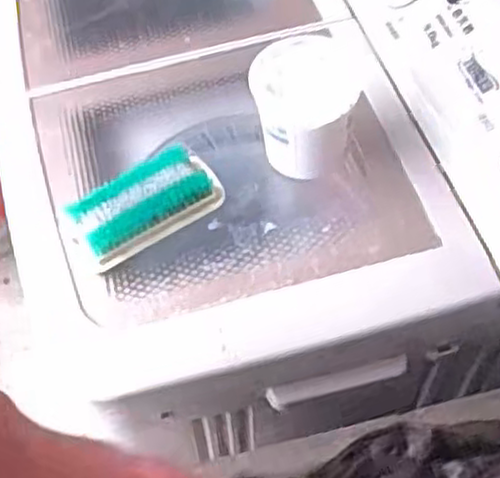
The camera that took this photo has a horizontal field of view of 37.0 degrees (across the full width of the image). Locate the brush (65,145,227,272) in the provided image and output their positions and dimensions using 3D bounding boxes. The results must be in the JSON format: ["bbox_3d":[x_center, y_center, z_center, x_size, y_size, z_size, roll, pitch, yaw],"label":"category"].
[{"bbox_3d":[-0.089,-0.027,0.624,0.131,0.037,0.061,-27,57,-20],"label":"brush"}]

